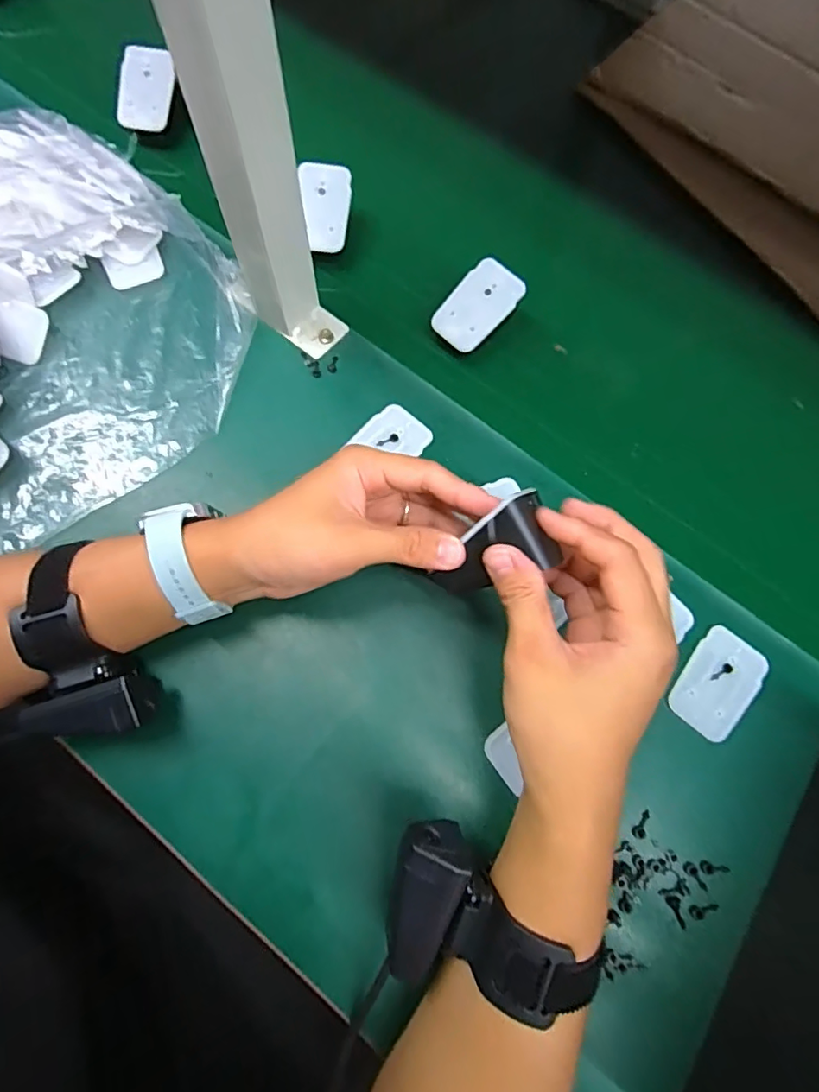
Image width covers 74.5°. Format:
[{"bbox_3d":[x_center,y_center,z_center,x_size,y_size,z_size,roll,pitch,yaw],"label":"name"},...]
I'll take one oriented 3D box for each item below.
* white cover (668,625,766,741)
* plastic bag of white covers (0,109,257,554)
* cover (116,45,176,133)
[{"bbox_3d":[0.203,0.089,0.352,0.044,0.004,0.070,38,74,10],"label":"white cover"},{"bbox_3d":[-0.302,-0.152,0.383,0.304,0.069,0.350,42,75,11],"label":"plastic bag of white covers"},{"bbox_3d":[-0.229,-0.397,0.470,0.047,0.009,0.068,7,95,-2],"label":"cover"}]

